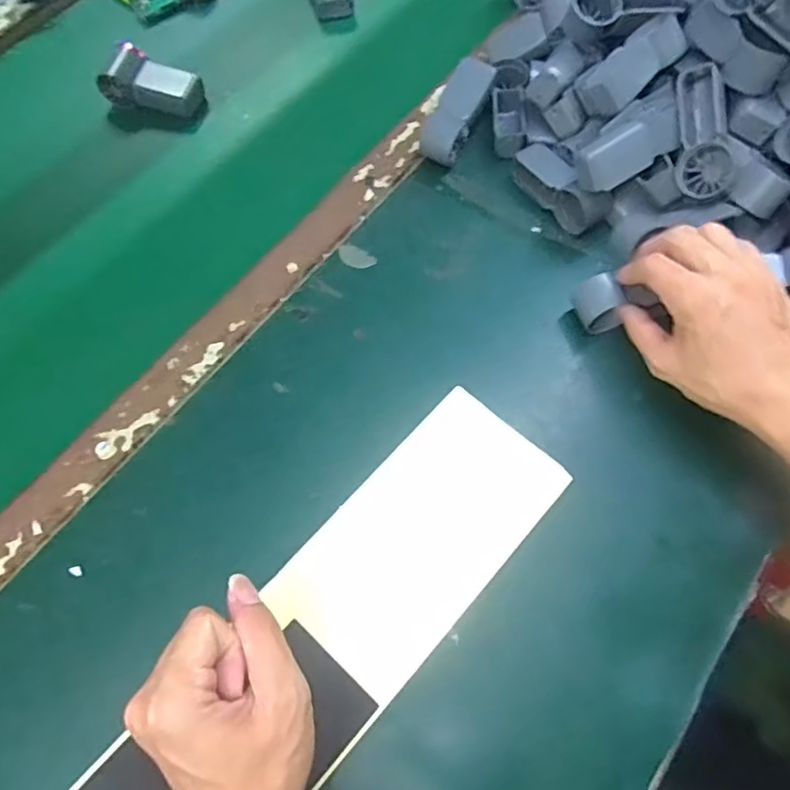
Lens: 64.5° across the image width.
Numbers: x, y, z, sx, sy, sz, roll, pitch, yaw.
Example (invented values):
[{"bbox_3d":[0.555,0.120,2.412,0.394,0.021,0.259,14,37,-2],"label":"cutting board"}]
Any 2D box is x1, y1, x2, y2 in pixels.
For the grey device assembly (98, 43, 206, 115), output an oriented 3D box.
[{"bbox_3d":[-0.231,-0.294,0.599,0.087,0.048,0.044,16,66,8],"label":"grey device assembly"}]

